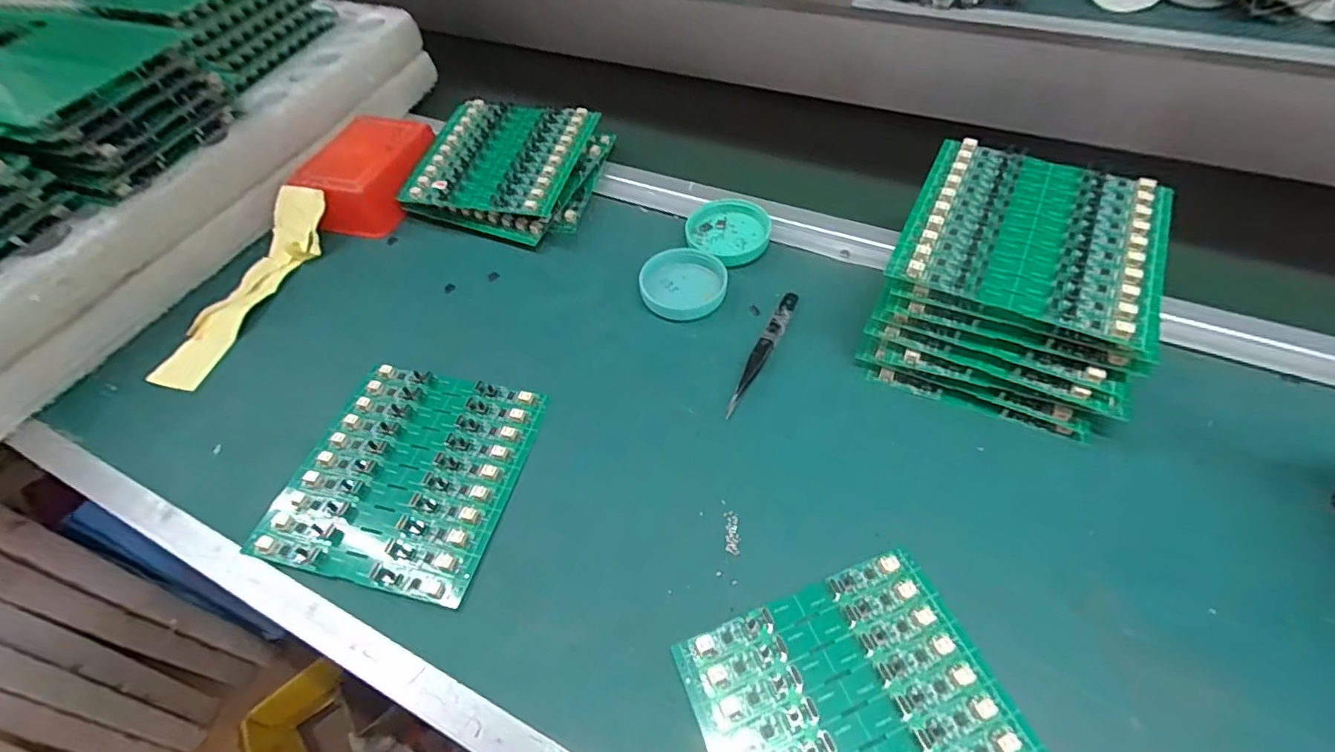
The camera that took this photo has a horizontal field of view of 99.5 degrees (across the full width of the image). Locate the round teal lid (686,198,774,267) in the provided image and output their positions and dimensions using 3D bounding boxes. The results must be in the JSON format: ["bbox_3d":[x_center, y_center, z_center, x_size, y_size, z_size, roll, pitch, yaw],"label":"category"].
[{"bbox_3d":[0.049,-0.119,0.459,0.068,0.010,0.069,-3,53,3],"label":"round teal lid"}]

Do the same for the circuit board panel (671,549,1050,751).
[{"bbox_3d":[0.090,0.162,0.248,0.133,0.005,0.138,-19,53,-12],"label":"circuit board panel"}]

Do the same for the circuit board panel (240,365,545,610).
[{"bbox_3d":[-0.158,0.056,0.346,0.130,0.010,0.137,9,55,12],"label":"circuit board panel"}]

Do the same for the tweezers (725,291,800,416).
[{"bbox_3d":[0.067,-0.019,0.386,0.013,0.008,0.115,20,58,19],"label":"tweezers"}]

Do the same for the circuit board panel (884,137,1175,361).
[{"bbox_3d":[0.221,-0.088,0.339,0.138,0.013,0.136,22,58,20],"label":"circuit board panel"}]

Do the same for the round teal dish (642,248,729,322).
[{"bbox_3d":[0.012,-0.071,0.424,0.062,0.014,0.062,-3,53,3],"label":"round teal dish"}]

